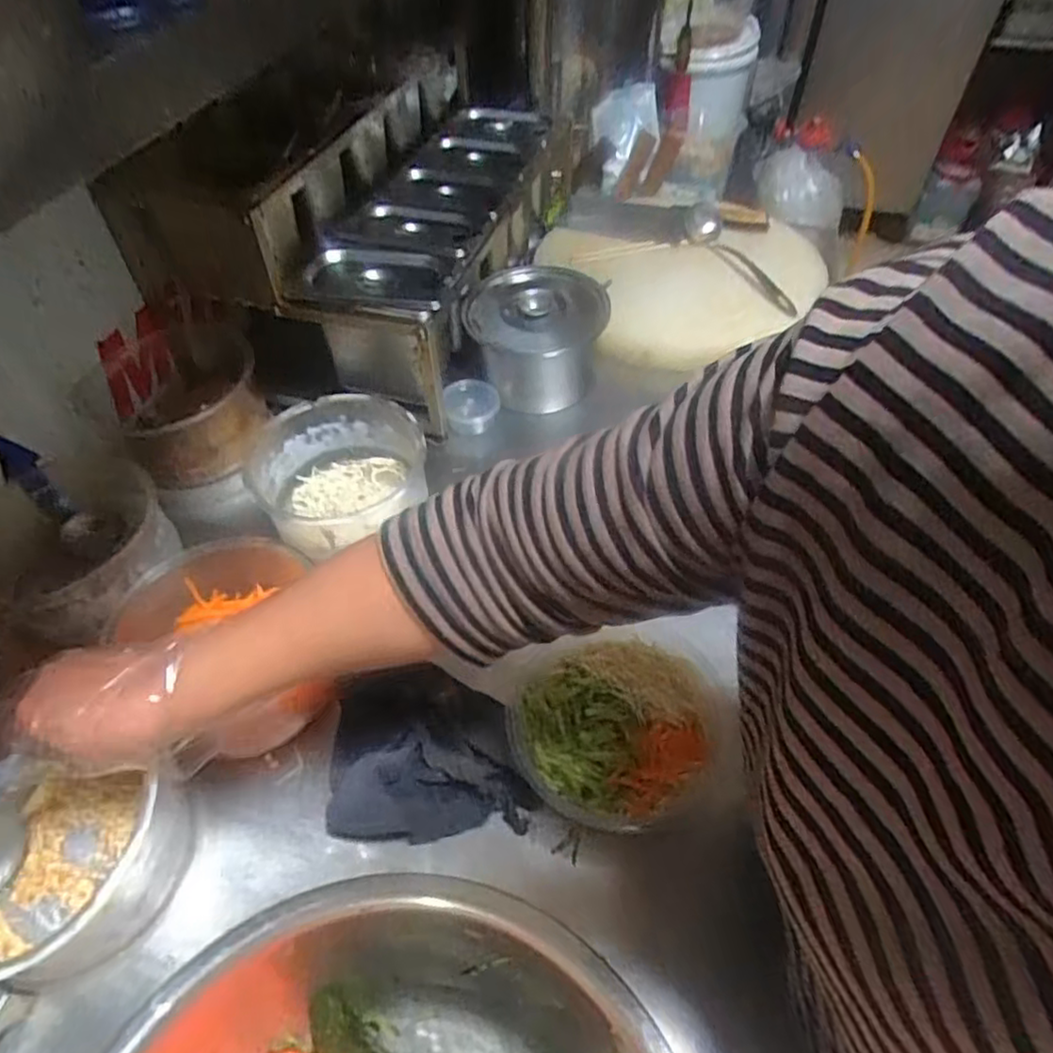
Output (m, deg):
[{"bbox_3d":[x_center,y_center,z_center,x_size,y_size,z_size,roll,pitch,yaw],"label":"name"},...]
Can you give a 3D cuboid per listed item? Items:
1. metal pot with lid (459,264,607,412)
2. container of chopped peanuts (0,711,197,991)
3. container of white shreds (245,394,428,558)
[{"bbox_3d":[0.013,-0.239,0.836,0.161,0.105,0.171,-1,50,1],"label":"metal pot with lid"},{"bbox_3d":[-0.340,0.233,0.466,0.170,0.089,0.148,17,53,15],"label":"container of chopped peanuts"},{"bbox_3d":[-0.190,-0.045,0.698,0.168,0.085,0.171,-14,52,-10],"label":"container of white shreds"}]

